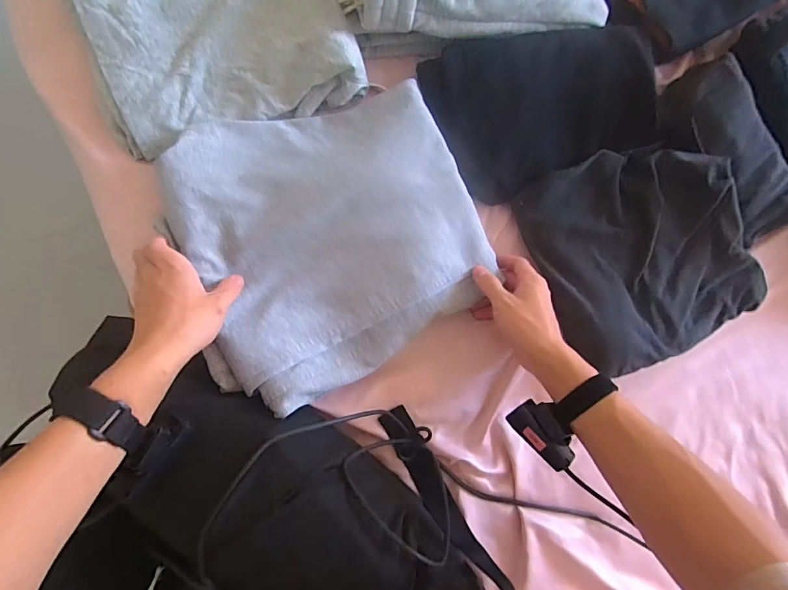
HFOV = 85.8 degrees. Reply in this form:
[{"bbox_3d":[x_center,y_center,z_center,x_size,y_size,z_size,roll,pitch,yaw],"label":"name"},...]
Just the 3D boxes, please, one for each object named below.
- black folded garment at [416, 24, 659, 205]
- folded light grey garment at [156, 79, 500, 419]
[{"bbox_3d":[0.190,-0.242,0.527,0.269,0.040,0.184,-22,90,-6],"label":"black folded garment"},{"bbox_3d":[-0.064,-0.069,0.464,0.316,0.052,0.301,-25,90,-6],"label":"folded light grey garment"}]

